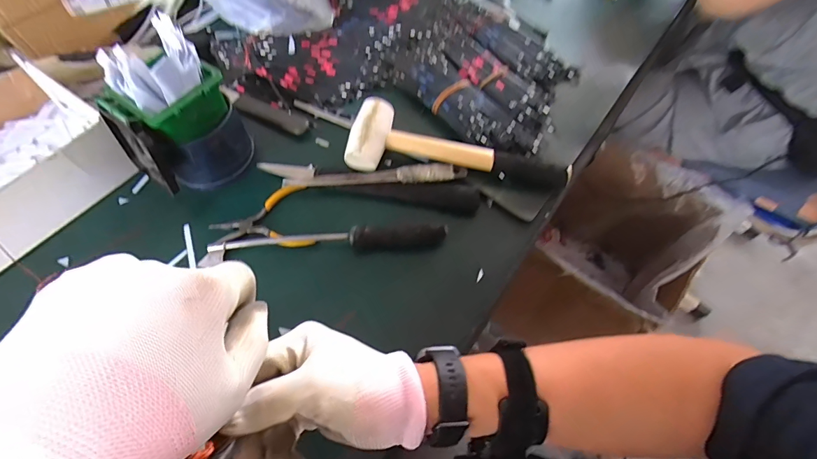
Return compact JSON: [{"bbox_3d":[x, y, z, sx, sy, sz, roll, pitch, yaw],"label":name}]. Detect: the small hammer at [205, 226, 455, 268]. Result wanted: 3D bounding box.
[{"bbox_3d":[-0.088,0.013,0.416,0.254,0.032,0.023,-3,60,-1],"label":"small hammer"}]

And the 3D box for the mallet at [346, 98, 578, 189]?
[{"bbox_3d":[0.059,-0.095,0.454,0.253,0.041,0.077,10,60,6],"label":"mallet"}]

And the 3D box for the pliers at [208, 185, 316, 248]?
[{"bbox_3d":[-0.166,-0.008,0.442,0.111,0.010,0.078,-10,60,-5],"label":"pliers"}]

